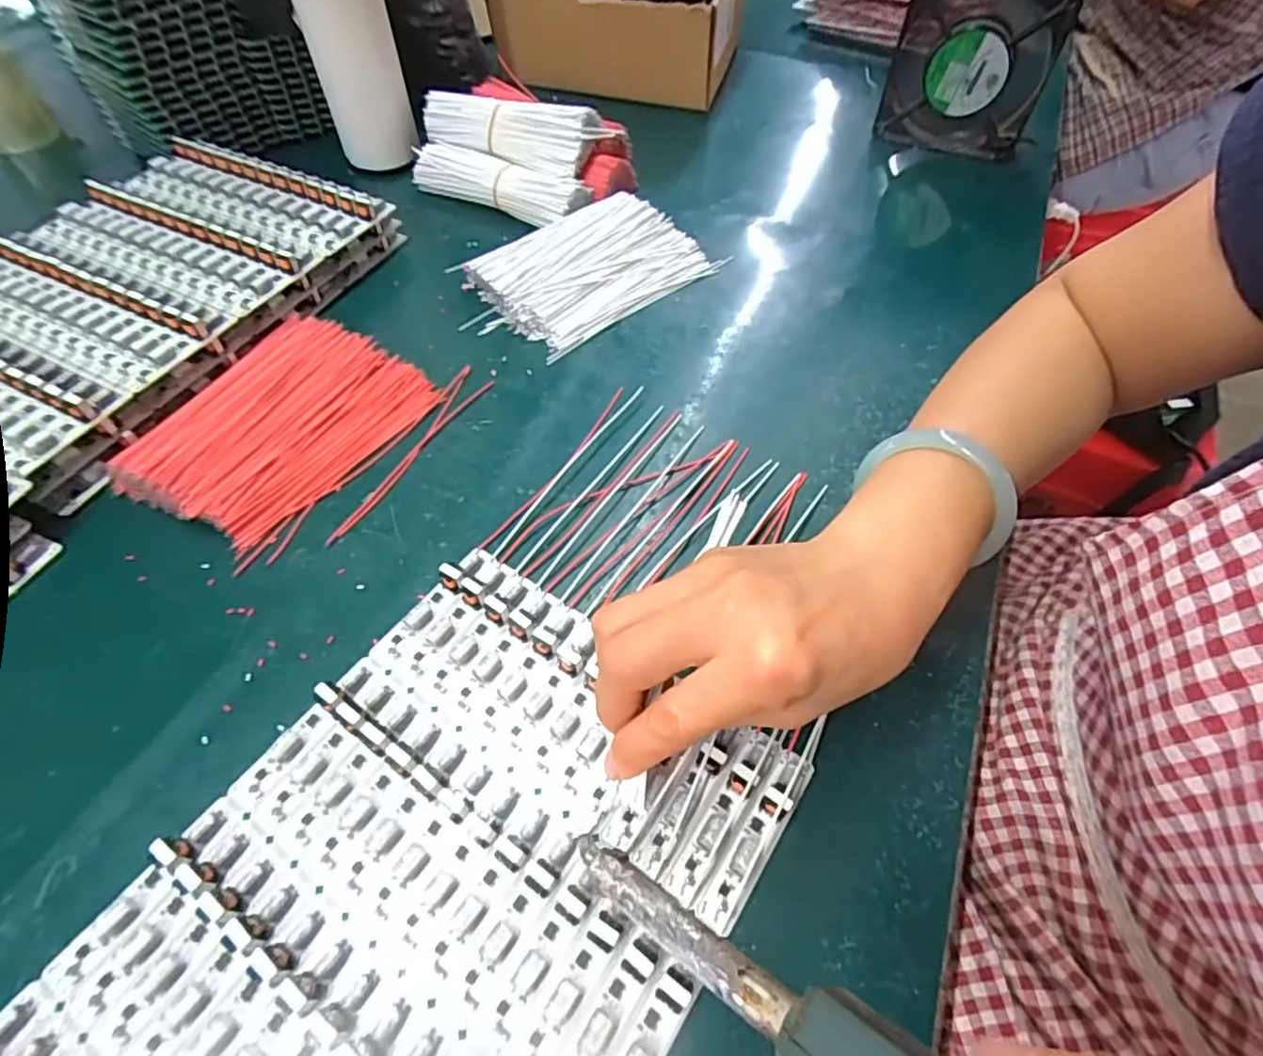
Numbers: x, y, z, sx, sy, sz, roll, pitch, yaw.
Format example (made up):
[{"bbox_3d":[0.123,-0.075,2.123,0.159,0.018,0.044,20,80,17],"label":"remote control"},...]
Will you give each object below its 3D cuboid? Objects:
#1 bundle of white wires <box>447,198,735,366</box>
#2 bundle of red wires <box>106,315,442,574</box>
[{"bbox_3d":[-0.032,-0.188,0.451,0.169,0.028,0.103,-34,63,-21],"label":"bundle of white wires"},{"bbox_3d":[-0.199,-0.061,0.359,0.110,0.029,0.149,28,60,16],"label":"bundle of red wires"}]

